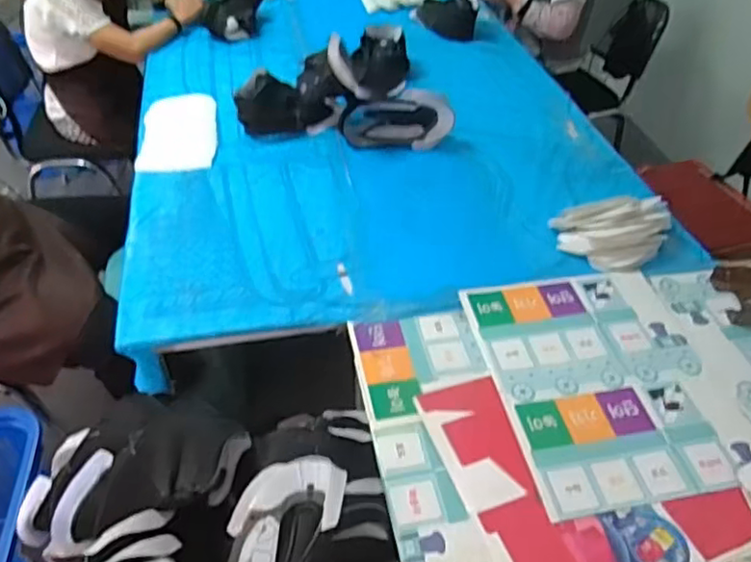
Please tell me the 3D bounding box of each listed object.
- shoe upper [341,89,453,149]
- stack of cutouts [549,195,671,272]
[{"bbox_3d":[0.054,-0.409,1.587,0.284,0.129,0.087,-1,45,-3],"label":"shoe upper"},{"bbox_3d":[0.513,-0.110,1.309,0.242,0.083,0.156,-2,45,-4],"label":"stack of cutouts"}]

